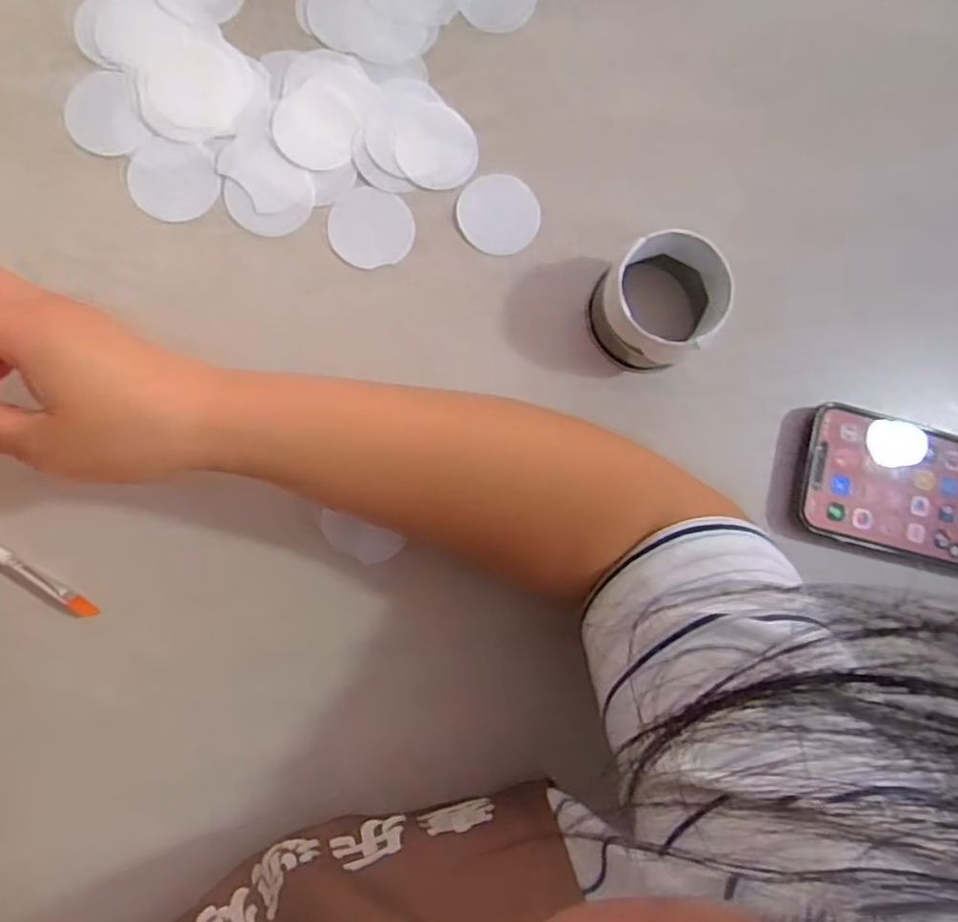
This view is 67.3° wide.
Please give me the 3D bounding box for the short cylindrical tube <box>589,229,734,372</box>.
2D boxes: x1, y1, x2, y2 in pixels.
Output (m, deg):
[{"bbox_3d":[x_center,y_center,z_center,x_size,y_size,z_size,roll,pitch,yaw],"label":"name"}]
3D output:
[{"bbox_3d":[0.102,-0.089,0.408,0.067,0.051,0.063,1,86,-7],"label":"short cylindrical tube"}]

